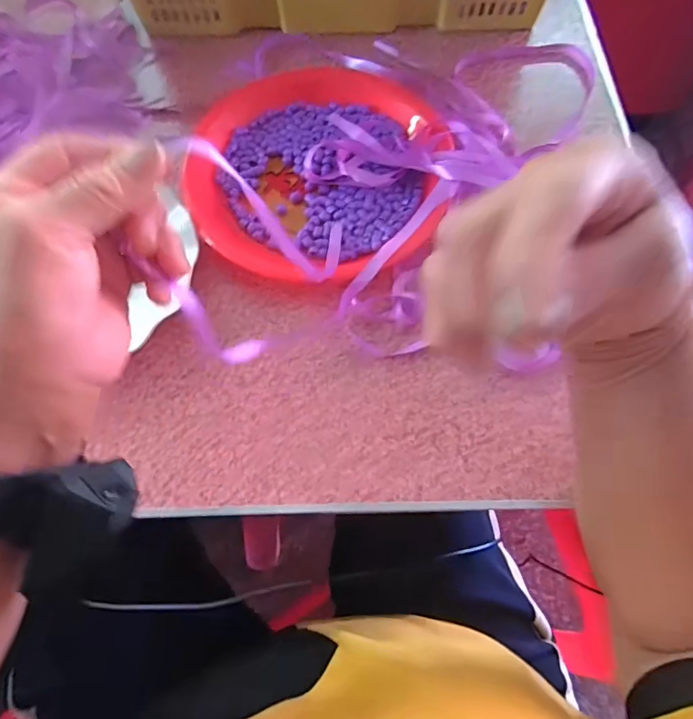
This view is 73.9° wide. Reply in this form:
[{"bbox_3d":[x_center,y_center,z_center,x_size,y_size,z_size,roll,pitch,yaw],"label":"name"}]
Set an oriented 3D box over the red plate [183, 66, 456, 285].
[{"bbox_3d":[-0.025,-0.175,0.412,0.233,0.022,0.224,0,68,0],"label":"red plate"}]

